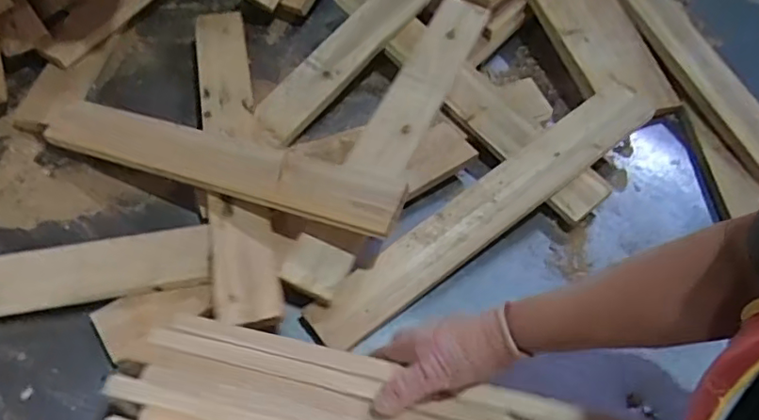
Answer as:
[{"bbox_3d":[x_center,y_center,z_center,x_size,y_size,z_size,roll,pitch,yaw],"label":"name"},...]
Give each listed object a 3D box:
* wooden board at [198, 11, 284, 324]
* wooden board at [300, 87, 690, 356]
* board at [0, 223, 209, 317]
[{"bbox_3d":[-0.194,-0.098,0.775,0.074,0.023,0.544,-4,55,-16],"label":"wooden board"},{"bbox_3d":[0.152,-0.014,0.729,0.542,0.024,0.073,-35,75,-16],"label":"wooden board"},{"bbox_3d":[-0.446,0.085,0.671,0.490,0.016,0.073,-9,67,-2],"label":"board"}]

